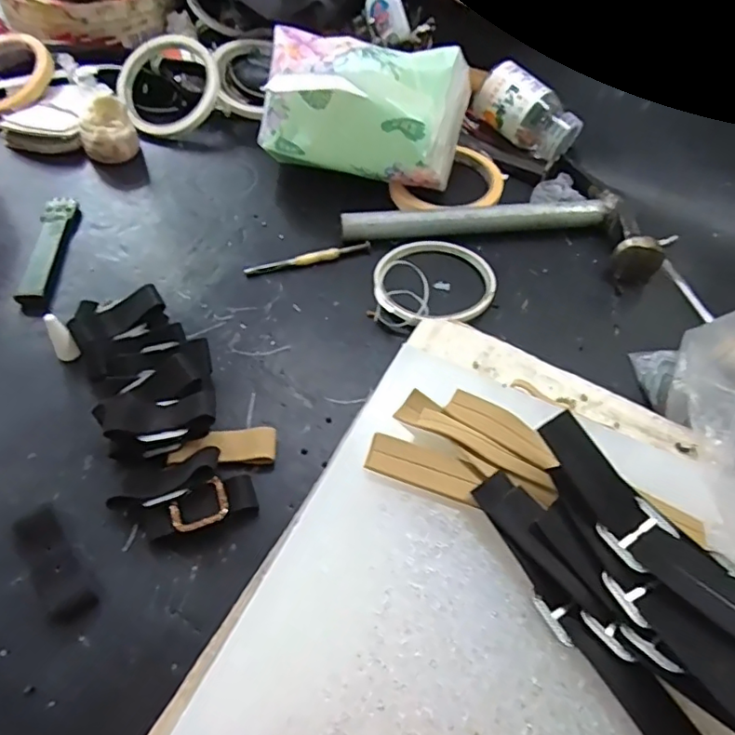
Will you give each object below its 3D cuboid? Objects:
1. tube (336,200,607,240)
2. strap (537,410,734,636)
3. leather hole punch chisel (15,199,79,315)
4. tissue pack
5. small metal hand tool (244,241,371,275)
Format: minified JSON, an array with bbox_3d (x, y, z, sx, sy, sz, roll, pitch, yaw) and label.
[{"bbox_3d":[0.083,-0.115,0.438,0.203,0.018,0.023,-3,55,-4],"label":"tube"},{"bbox_3d":[0.118,0.069,0.239,0.030,0.019,0.124,-28,48,-16],"label":"strap"},{"bbox_3d":[-0.231,-0.085,0.410,0.021,0.012,0.111,-3,55,-4],"label":"leather hole punch chisel"},{"bbox_3d":[-0.004,-0.194,0.445,0.149,0.101,0.072,15,56,7],"label":"tissue pack"},{"bbox_3d":[-0.044,-0.081,0.419,0.093,0.008,0.010,-15,57,-12],"label":"small metal hand tool"}]

